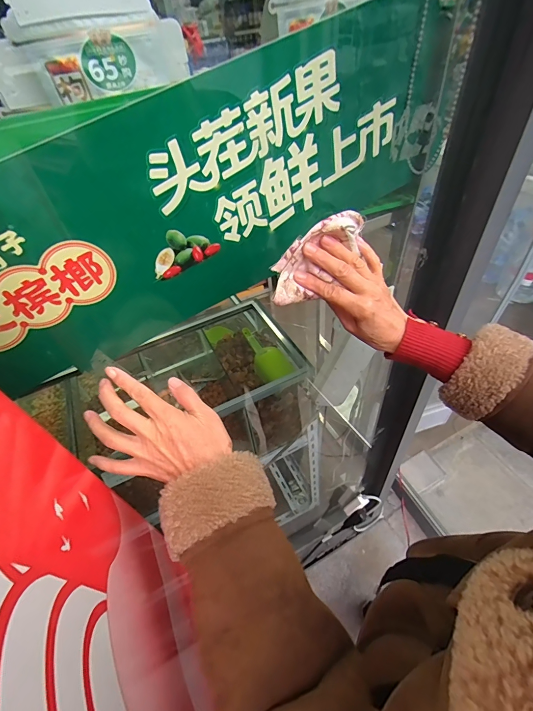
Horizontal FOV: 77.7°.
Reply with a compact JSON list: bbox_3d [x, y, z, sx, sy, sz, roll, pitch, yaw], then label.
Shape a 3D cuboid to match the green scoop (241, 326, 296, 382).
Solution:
[{"bbox_3d":[-0.015,-0.009,0.799,0.074,0.035,0.192,-29,50,-20],"label":"green scoop"}]

